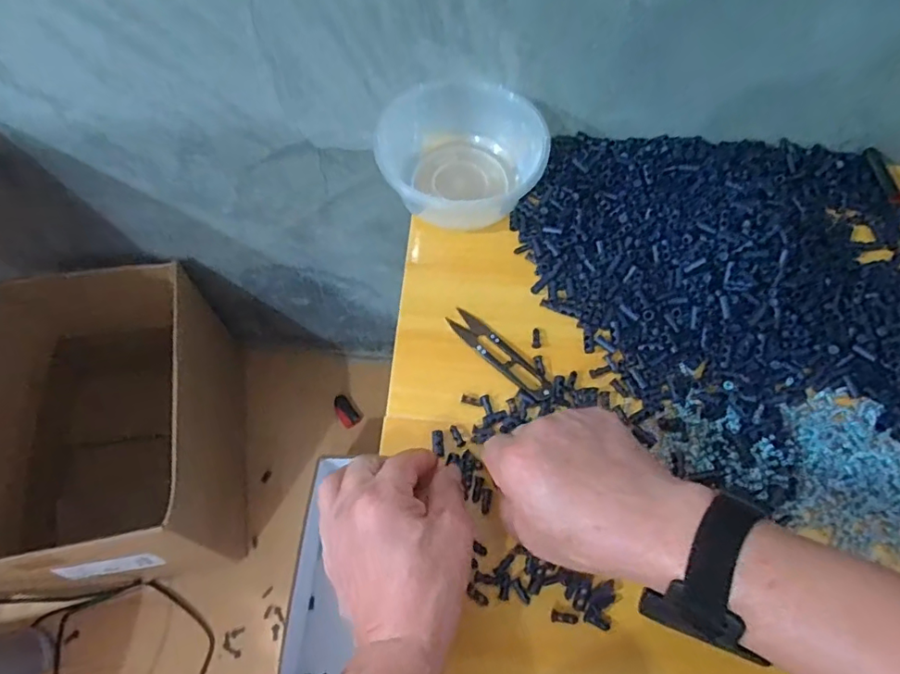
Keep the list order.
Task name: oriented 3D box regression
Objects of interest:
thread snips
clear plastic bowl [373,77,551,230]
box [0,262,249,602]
[{"bbox_3d":[0.039,0.012,0.430,0.021,0.008,0.098,-41,71,-20],"label":"thread snips"},{"bbox_3d":[0.009,-0.166,0.476,0.135,0.061,0.122,-3,63,-4],"label":"clear plastic bowl"},{"bbox_3d":[-0.475,0.131,0.789,0.297,0.271,0.401,-8,63,-6],"label":"box"}]

